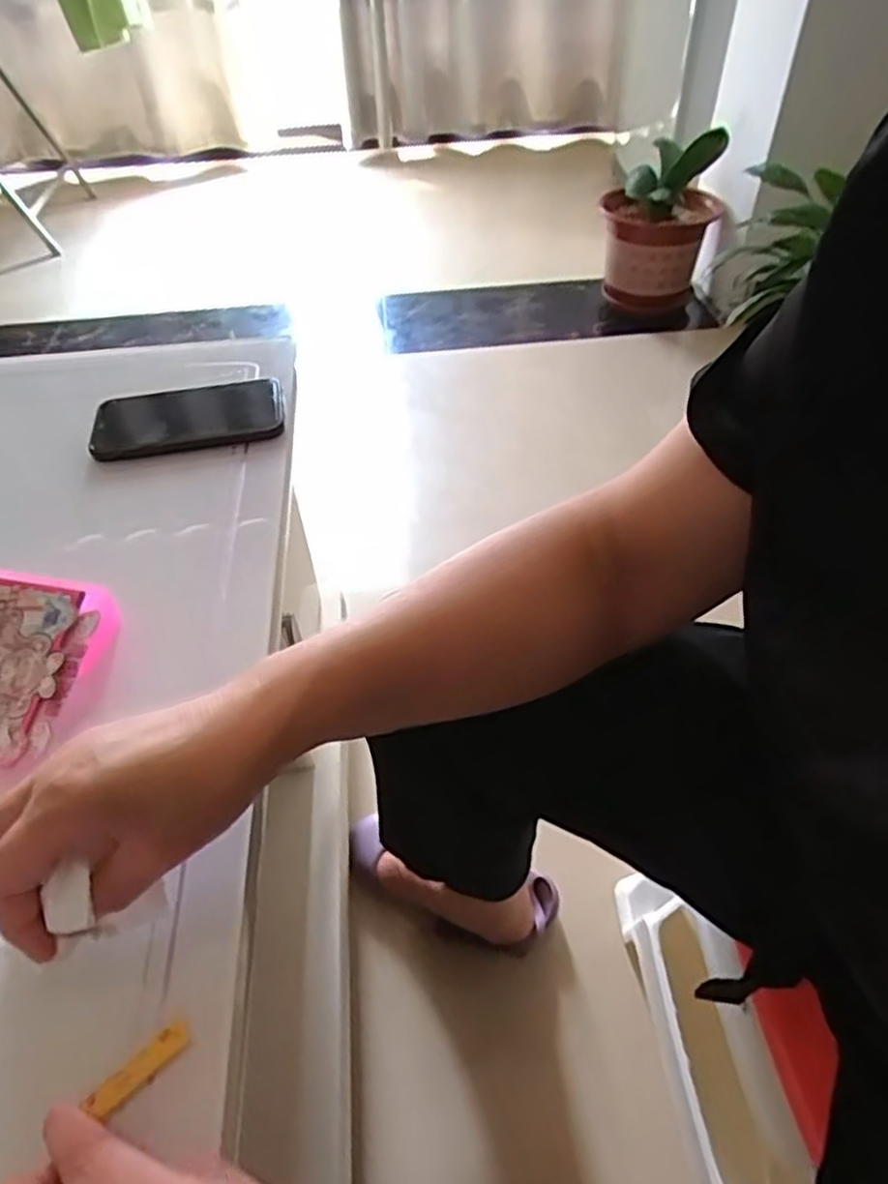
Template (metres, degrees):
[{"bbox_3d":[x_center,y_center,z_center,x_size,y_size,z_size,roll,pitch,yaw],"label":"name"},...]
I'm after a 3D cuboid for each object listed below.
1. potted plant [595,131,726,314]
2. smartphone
[{"bbox_3d":[0.468,-0.819,1.549,0.228,0.339,0.209,10,48,11],"label":"potted plant"},{"bbox_3d":[-0.208,-0.146,0.583,0.147,0.015,0.081,-10,51,-5],"label":"smartphone"}]

